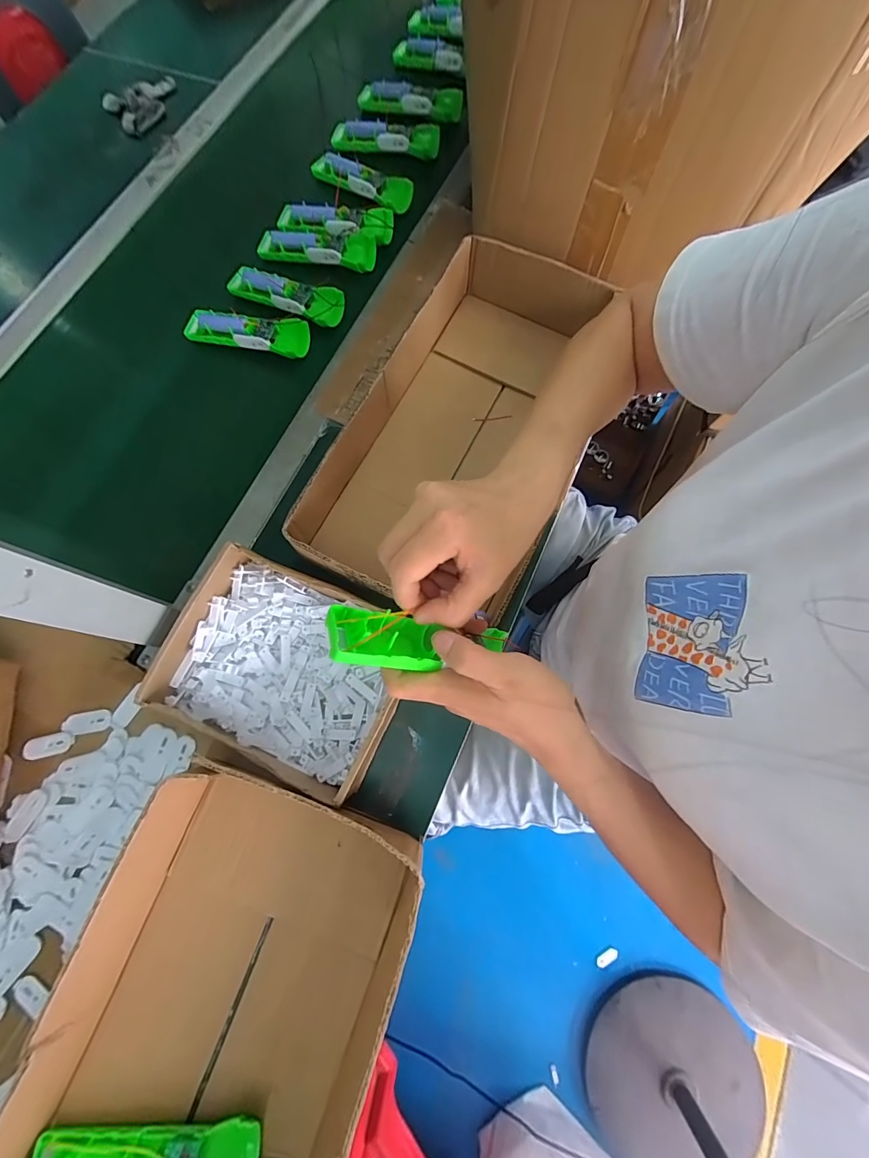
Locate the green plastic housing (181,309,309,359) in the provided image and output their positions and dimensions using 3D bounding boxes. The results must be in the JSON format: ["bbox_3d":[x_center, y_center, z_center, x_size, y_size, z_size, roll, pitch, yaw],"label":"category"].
[{"bbox_3d":[-0.235,-0.311,0.536,0.158,0.022,0.045,9,74,2],"label":"green plastic housing"}]

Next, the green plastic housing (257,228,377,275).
[{"bbox_3d":[-0.158,-0.442,0.575,0.149,0.032,0.048,10,74,2],"label":"green plastic housing"}]

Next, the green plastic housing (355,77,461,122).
[{"bbox_3d":[-0.038,-0.709,0.637,0.154,0.041,0.025,14,74,4],"label":"green plastic housing"}]

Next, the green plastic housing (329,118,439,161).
[{"bbox_3d":[-0.071,-0.638,0.617,0.152,0.033,0.035,15,74,4],"label":"green plastic housing"}]

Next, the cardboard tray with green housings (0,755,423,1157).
[{"bbox_3d":[-0.174,0.371,0.317,0.227,0.074,0.429,19,75,5],"label":"cardboard tray with green housings"}]

